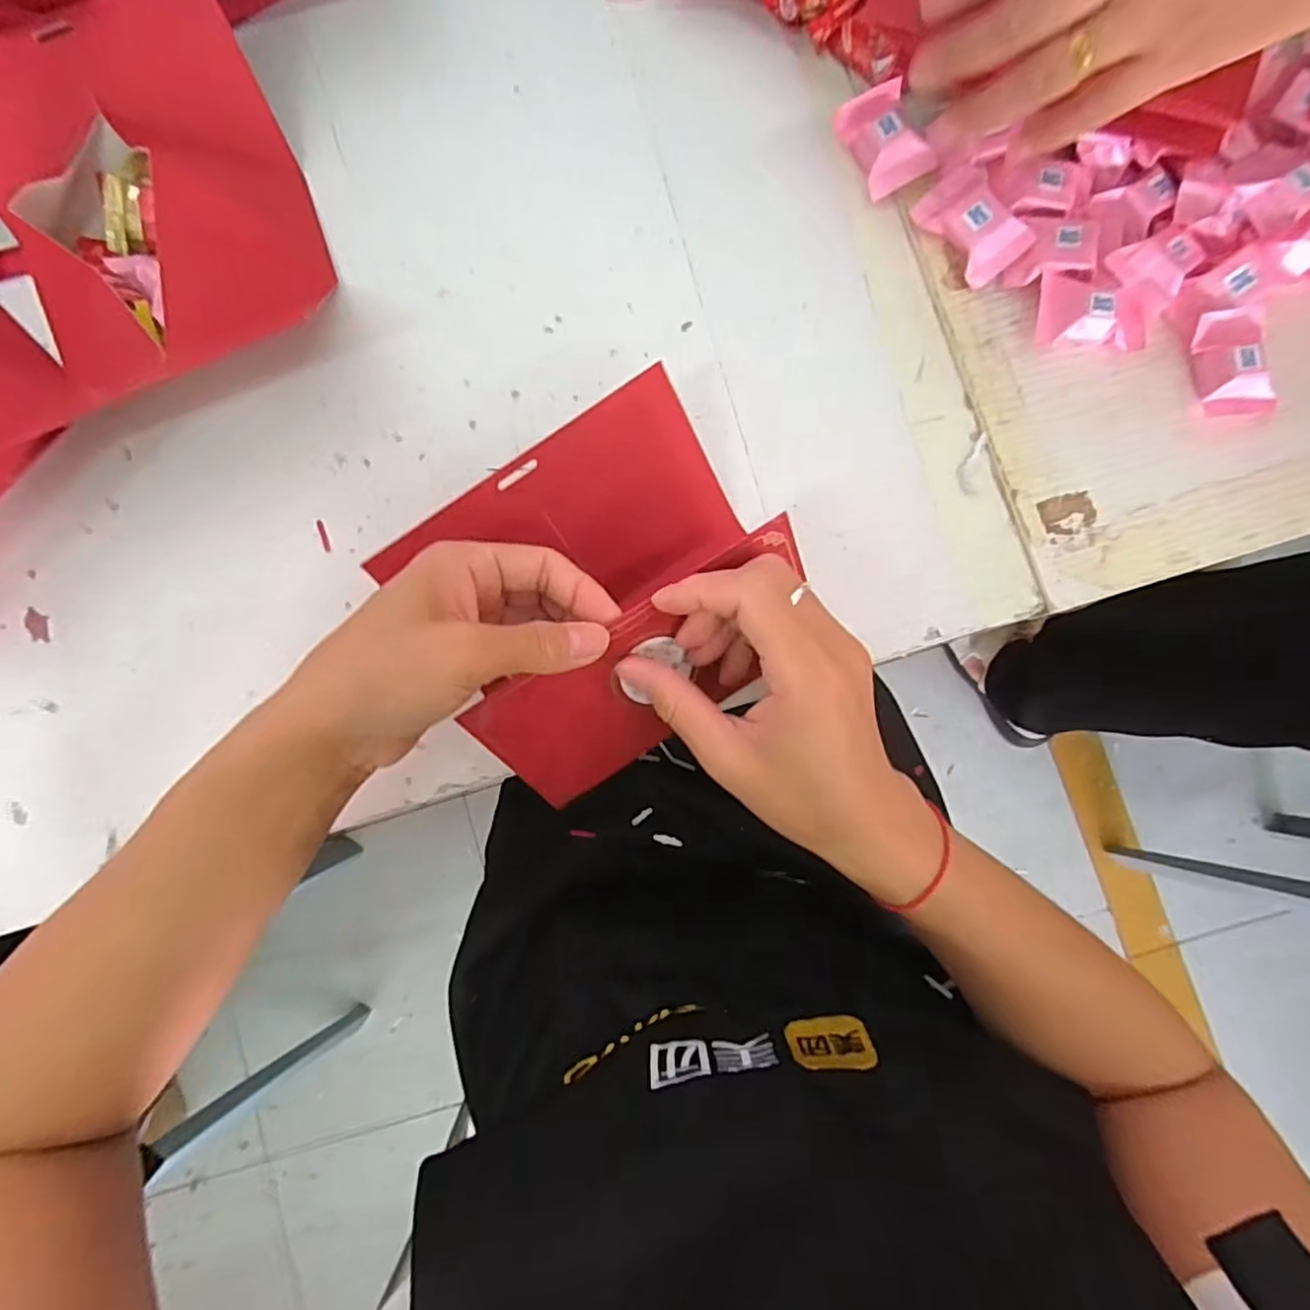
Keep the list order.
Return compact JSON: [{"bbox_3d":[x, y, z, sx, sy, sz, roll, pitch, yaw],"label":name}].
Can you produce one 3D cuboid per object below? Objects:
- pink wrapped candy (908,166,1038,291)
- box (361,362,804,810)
[{"bbox_3d":[0.158,-0.214,0.325,0.035,0.018,0.054,-34,85,1],"label":"pink wrapped candy"},{"bbox_3d":[-0.022,-0.026,0.292,0.152,0.060,0.134,-33,85,1],"label":"box"}]

